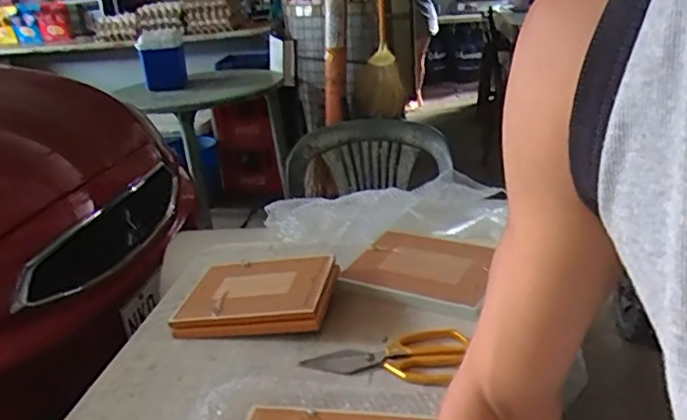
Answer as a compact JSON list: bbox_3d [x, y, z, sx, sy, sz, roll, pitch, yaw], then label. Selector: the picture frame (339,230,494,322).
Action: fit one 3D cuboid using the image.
[{"bbox_3d":[0.131,0.097,0.965,0.237,0.022,0.173,11,36,34],"label":"picture frame"}]

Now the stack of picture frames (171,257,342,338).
[{"bbox_3d":[-0.133,0.133,0.935,0.242,0.044,0.178,-4,25,6],"label":"stack of picture frames"}]

